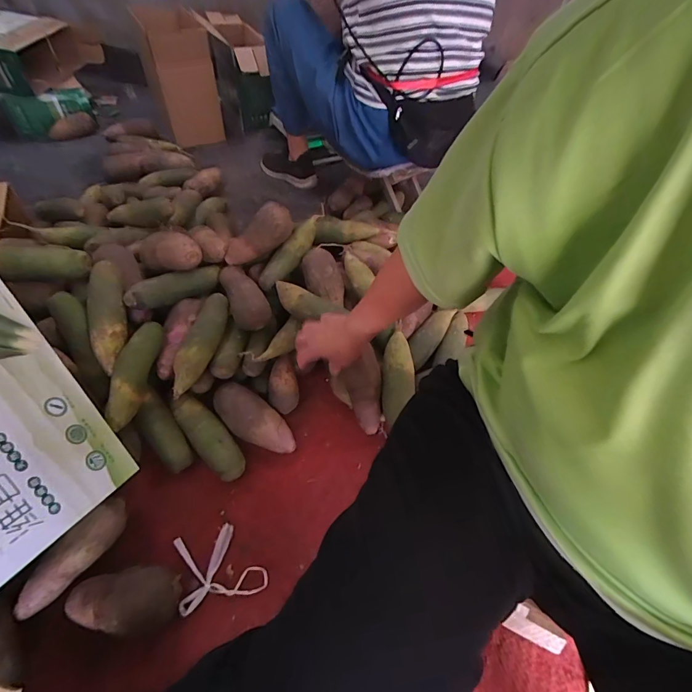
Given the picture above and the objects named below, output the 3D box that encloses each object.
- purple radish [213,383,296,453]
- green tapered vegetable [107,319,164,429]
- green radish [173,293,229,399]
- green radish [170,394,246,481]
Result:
[{"bbox_3d":[-0.168,0.134,0.684,0.175,0.067,0.071,30,54,19],"label":"purple radish"},{"bbox_3d":[-0.349,0.043,0.625,0.048,0.068,0.178,5,50,-1],"label":"green tapered vegetable"},{"bbox_3d":[-0.256,-0.007,0.677,0.063,0.055,0.198,7,50,1],"label":"green radish"},{"bbox_3d":[-0.248,0.154,0.671,0.059,0.051,0.190,-34,61,-28],"label":"green radish"}]

